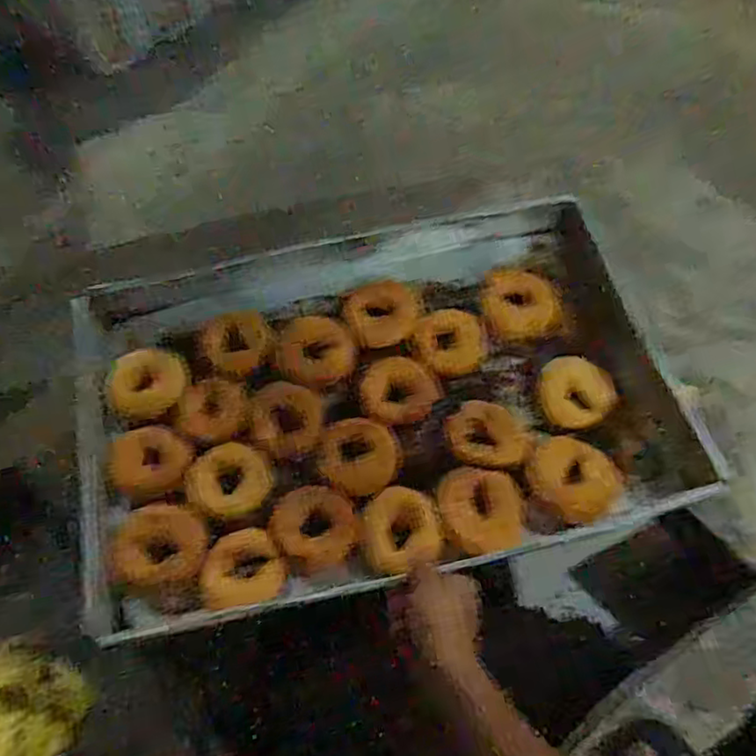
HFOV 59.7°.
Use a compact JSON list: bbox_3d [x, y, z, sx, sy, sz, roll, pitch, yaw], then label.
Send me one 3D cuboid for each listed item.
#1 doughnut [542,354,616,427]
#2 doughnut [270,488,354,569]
[{"bbox_3d":[0.222,0.013,0.735,0.074,0.019,0.079,-1,62,2],"label":"doughnut"},{"bbox_3d":[-0.066,0.153,0.673,0.086,0.026,0.078,12,63,8],"label":"doughnut"}]

